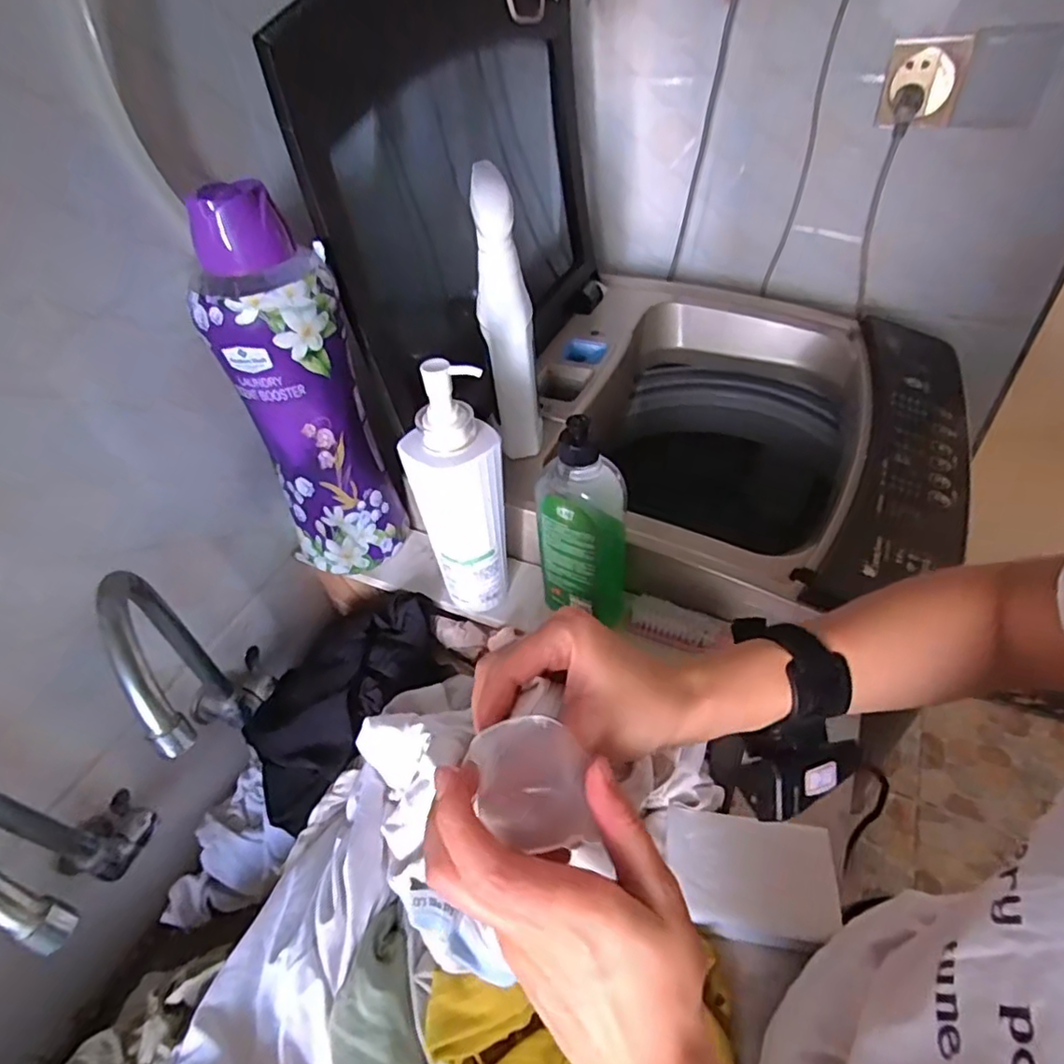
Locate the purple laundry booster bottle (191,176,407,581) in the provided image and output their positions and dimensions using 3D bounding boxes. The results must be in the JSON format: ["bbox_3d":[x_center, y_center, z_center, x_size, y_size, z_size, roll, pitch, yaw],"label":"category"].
[{"bbox_3d":[-0.199,-0.105,0.545,0.105,0.329,0.074,-3,45,4],"label":"purple laundry booster bottle"}]

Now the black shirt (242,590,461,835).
[{"bbox_3d":[-0.176,0.147,0.597,0.220,0.101,0.136,-34,51,-25],"label":"black shirt"}]

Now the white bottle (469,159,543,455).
[{"bbox_3d":[-0.023,-0.198,0.601,0.045,0.257,0.063,-6,44,0],"label":"white bottle"}]

